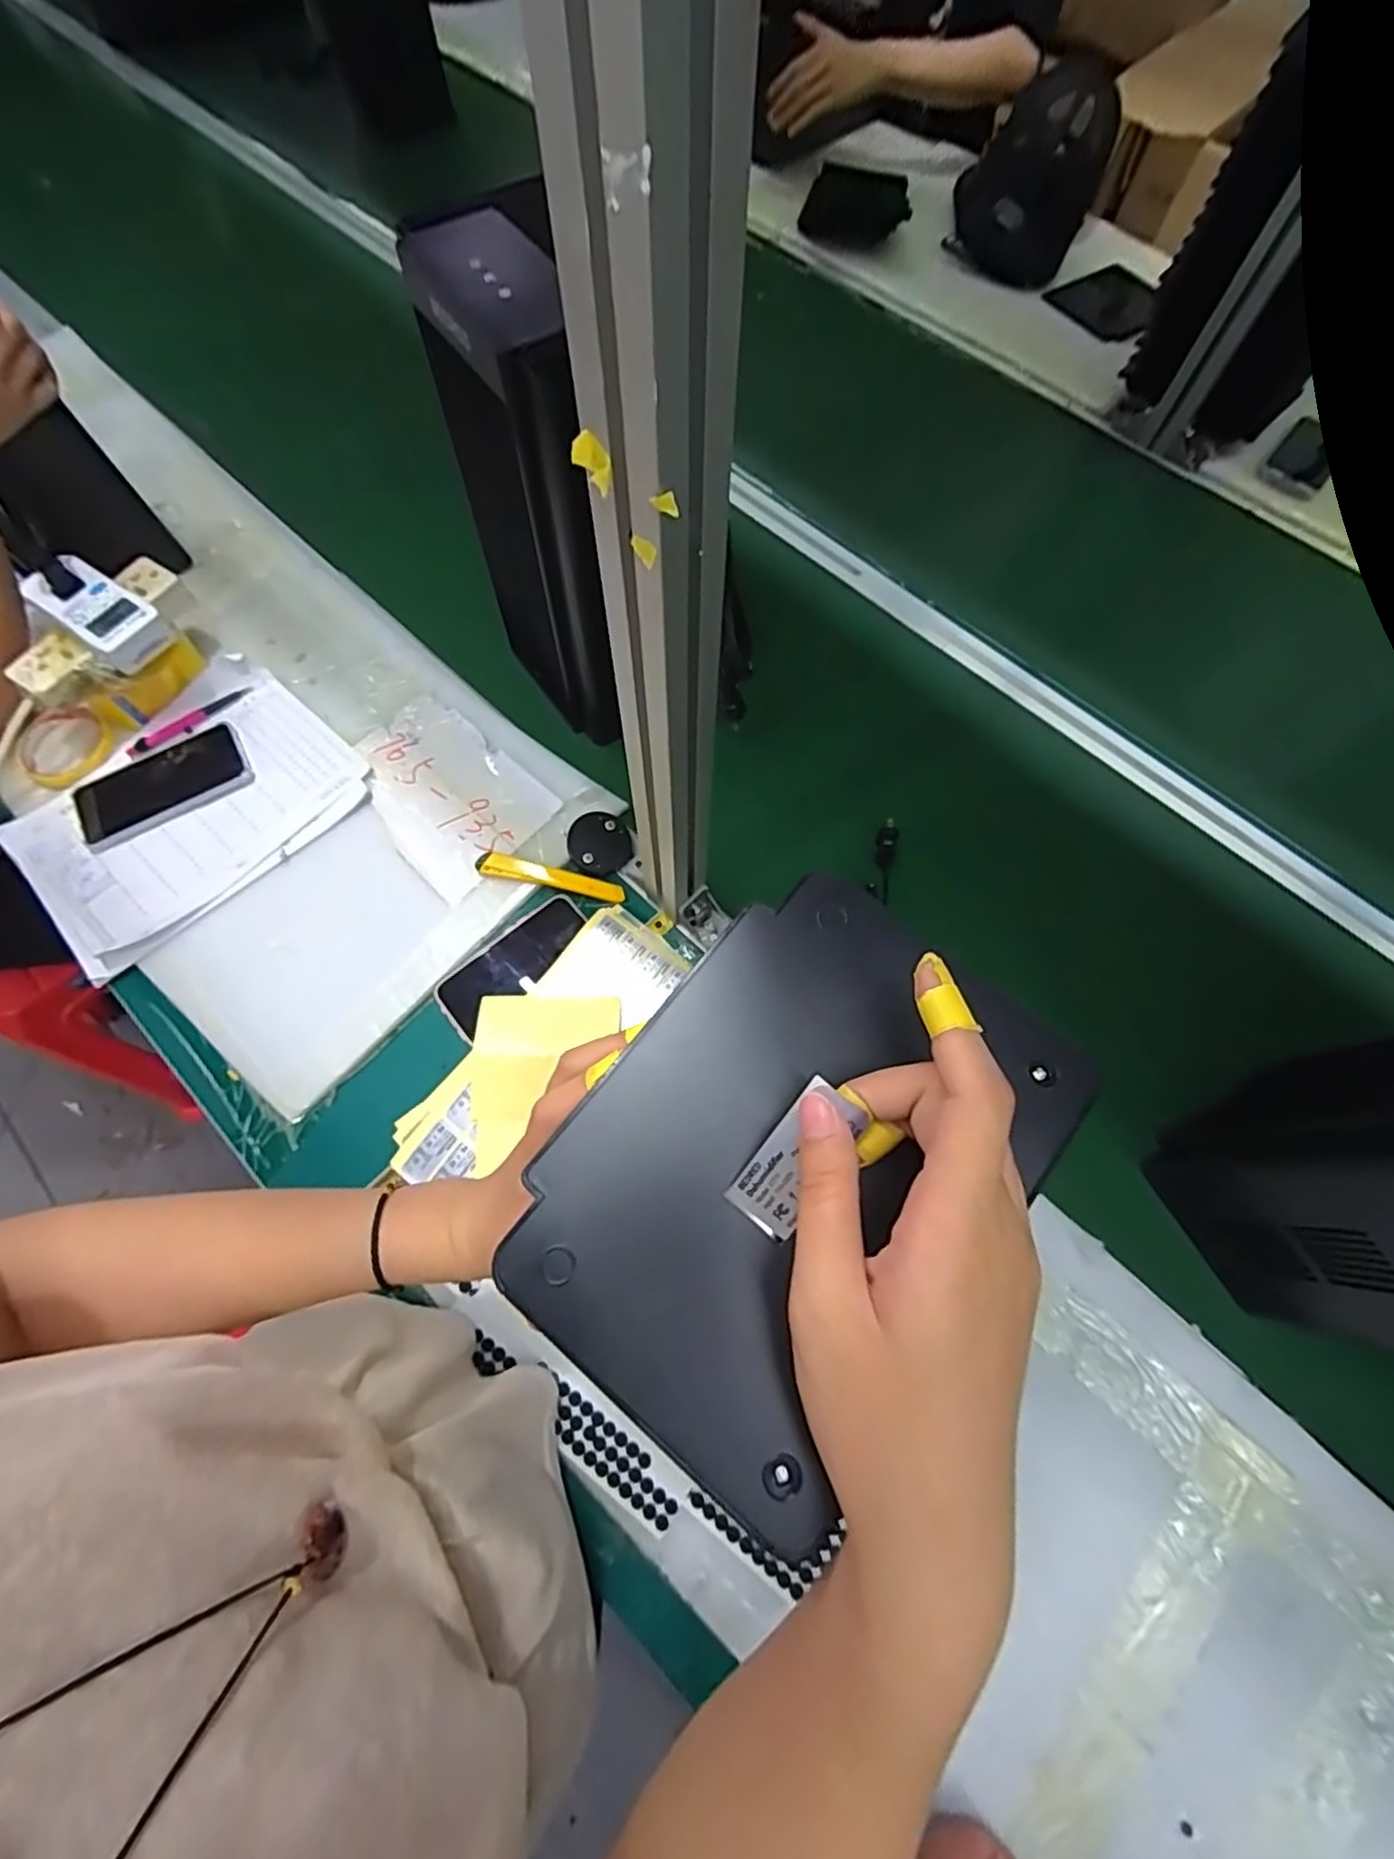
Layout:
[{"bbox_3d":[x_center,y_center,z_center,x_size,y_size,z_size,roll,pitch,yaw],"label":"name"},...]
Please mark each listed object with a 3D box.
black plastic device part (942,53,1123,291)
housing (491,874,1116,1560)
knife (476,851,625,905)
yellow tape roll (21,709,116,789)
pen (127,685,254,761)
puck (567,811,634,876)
[{"bbox_3d":[0.477,-1.077,0.967,0.192,0.138,0.263,18,70,6],"label":"black plastic device part"},{"bbox_3d":[0.034,0.080,0.240,0.137,0.017,0.191,37,72,11],"label":"housing"},{"bbox_3d":[-0.137,-0.051,0.645,0.136,0.013,0.024,12,70,4],"label":"knife"},{"bbox_3d":[-0.640,-0.182,0.698,0.084,0.015,0.095,-38,74,-14],"label":"yellow tape roll"},{"bbox_3d":[-0.520,-0.215,0.706,0.131,0.006,0.018,-36,74,-14],"label":"pen"},{"bbox_3d":[-0.093,-0.082,0.657,0.059,0.007,0.061,3,81,-19],"label":"puck"}]

